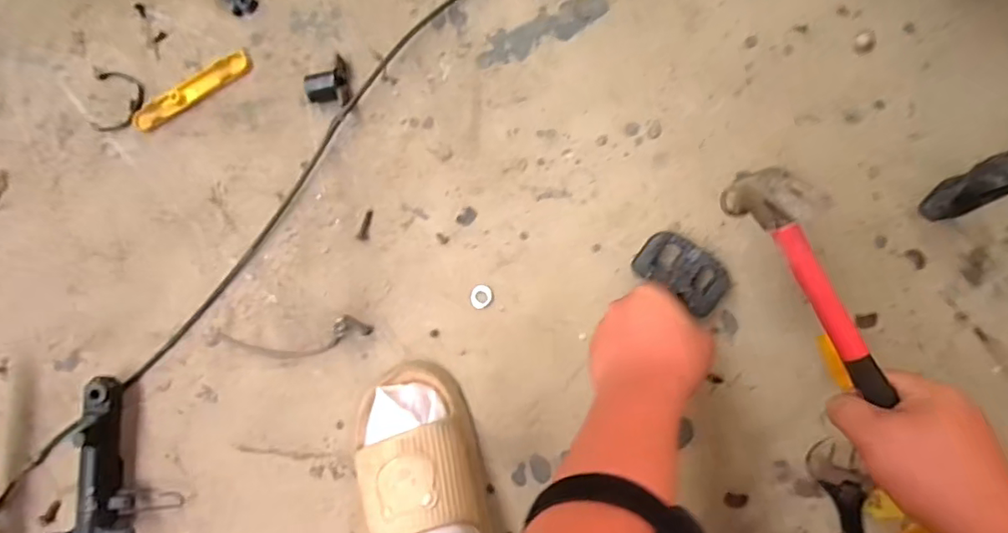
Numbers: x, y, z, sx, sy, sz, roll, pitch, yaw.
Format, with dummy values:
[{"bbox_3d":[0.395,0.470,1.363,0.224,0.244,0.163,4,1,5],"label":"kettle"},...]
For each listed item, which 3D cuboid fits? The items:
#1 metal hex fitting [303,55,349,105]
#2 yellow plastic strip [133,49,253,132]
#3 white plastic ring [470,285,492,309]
[{"bbox_3d":[-0.192,-0.195,0.608,0.045,0.025,0.051,-13,86,7],"label":"metal hex fitting"},{"bbox_3d":[-0.354,-0.198,0.638,0.150,0.010,0.025,-29,84,5],"label":"yellow plastic strip"},{"bbox_3d":[-0.024,0.032,0.586,0.023,0.004,0.024,0,95,3],"label":"white plastic ring"}]

